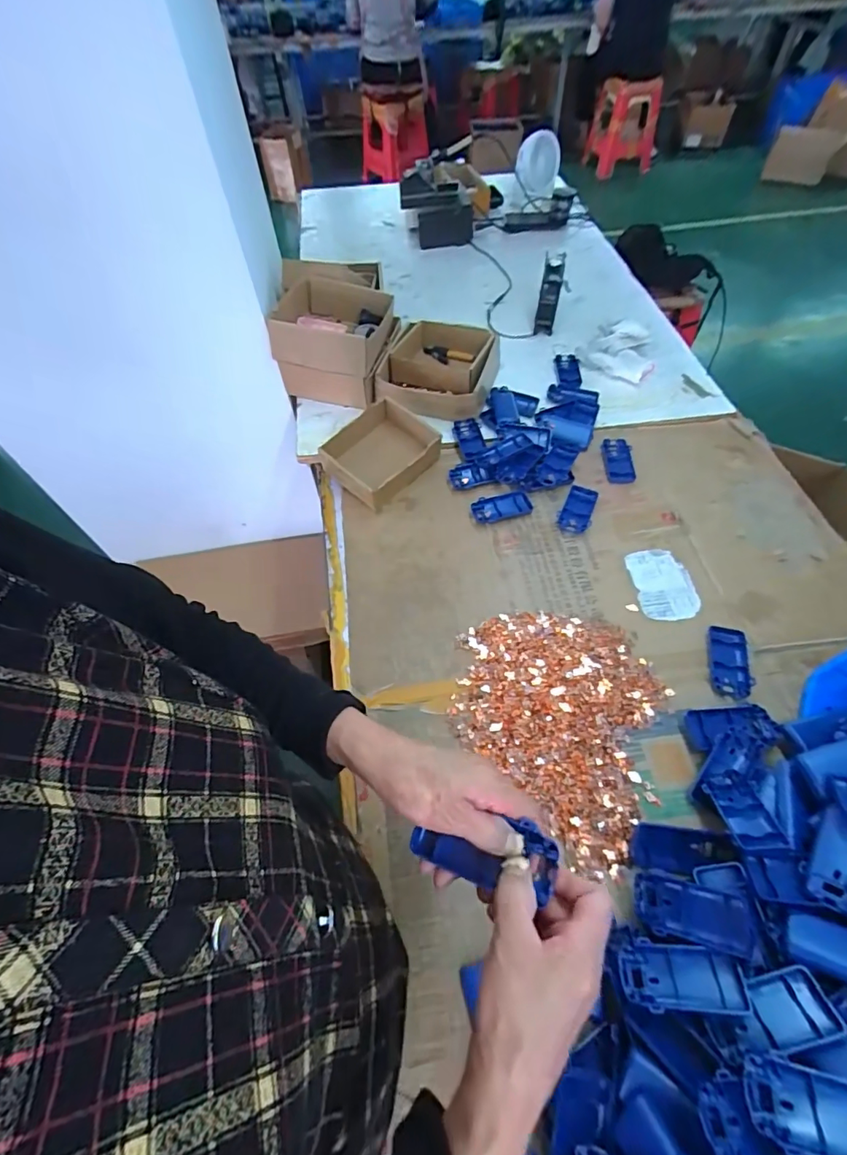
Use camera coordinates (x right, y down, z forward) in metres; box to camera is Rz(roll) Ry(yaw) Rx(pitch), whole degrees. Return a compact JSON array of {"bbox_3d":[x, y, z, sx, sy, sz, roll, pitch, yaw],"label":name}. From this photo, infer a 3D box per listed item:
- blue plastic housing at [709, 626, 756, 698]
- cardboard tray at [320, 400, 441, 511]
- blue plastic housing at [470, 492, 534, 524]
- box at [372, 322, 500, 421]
[{"bbox_3d":[0.391,0.109,0.621,0.047,0.012,0.093,11,58,9],"label":"blue plastic housing"},{"bbox_3d":[-0.075,-0.205,0.812,0.137,0.076,0.155,37,65,23],"label":"cardboard tray"},{"bbox_3d":[0.125,-0.112,0.779,0.093,0.012,0.047,-13,57,-6],"label":"blue plastic housing"},{"bbox_3d":[0.029,-0.390,0.928,0.208,0.073,0.221,12,58,10],"label":"box"}]

